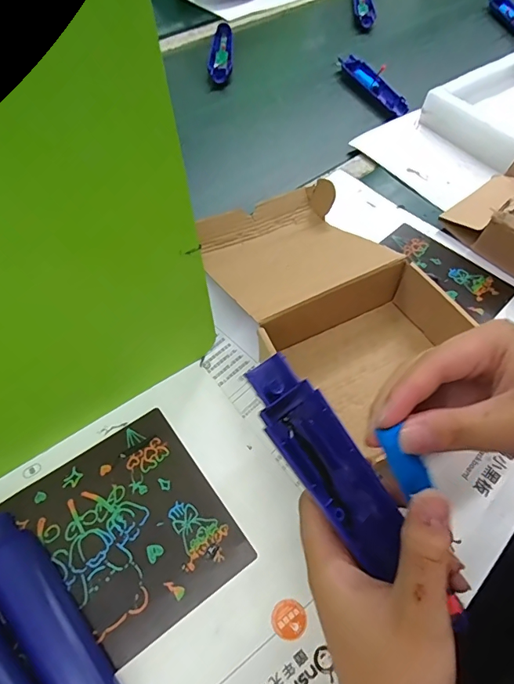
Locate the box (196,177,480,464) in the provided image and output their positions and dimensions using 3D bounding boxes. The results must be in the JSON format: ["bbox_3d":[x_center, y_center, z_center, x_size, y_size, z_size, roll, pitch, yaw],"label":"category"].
[{"bbox_3d":[0.054,-0.052,0.421,0.168,0.047,0.274,-25,62,-17],"label":"box"}]

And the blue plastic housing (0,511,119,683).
[{"bbox_3d":[-0.135,0.180,0.280,0.036,0.017,0.168,-37,66,-22],"label":"blue plastic housing"}]

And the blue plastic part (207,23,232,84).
[{"bbox_3d":[-0.060,-0.480,0.728,0.037,0.016,0.171,1,58,-1],"label":"blue plastic part"}]

